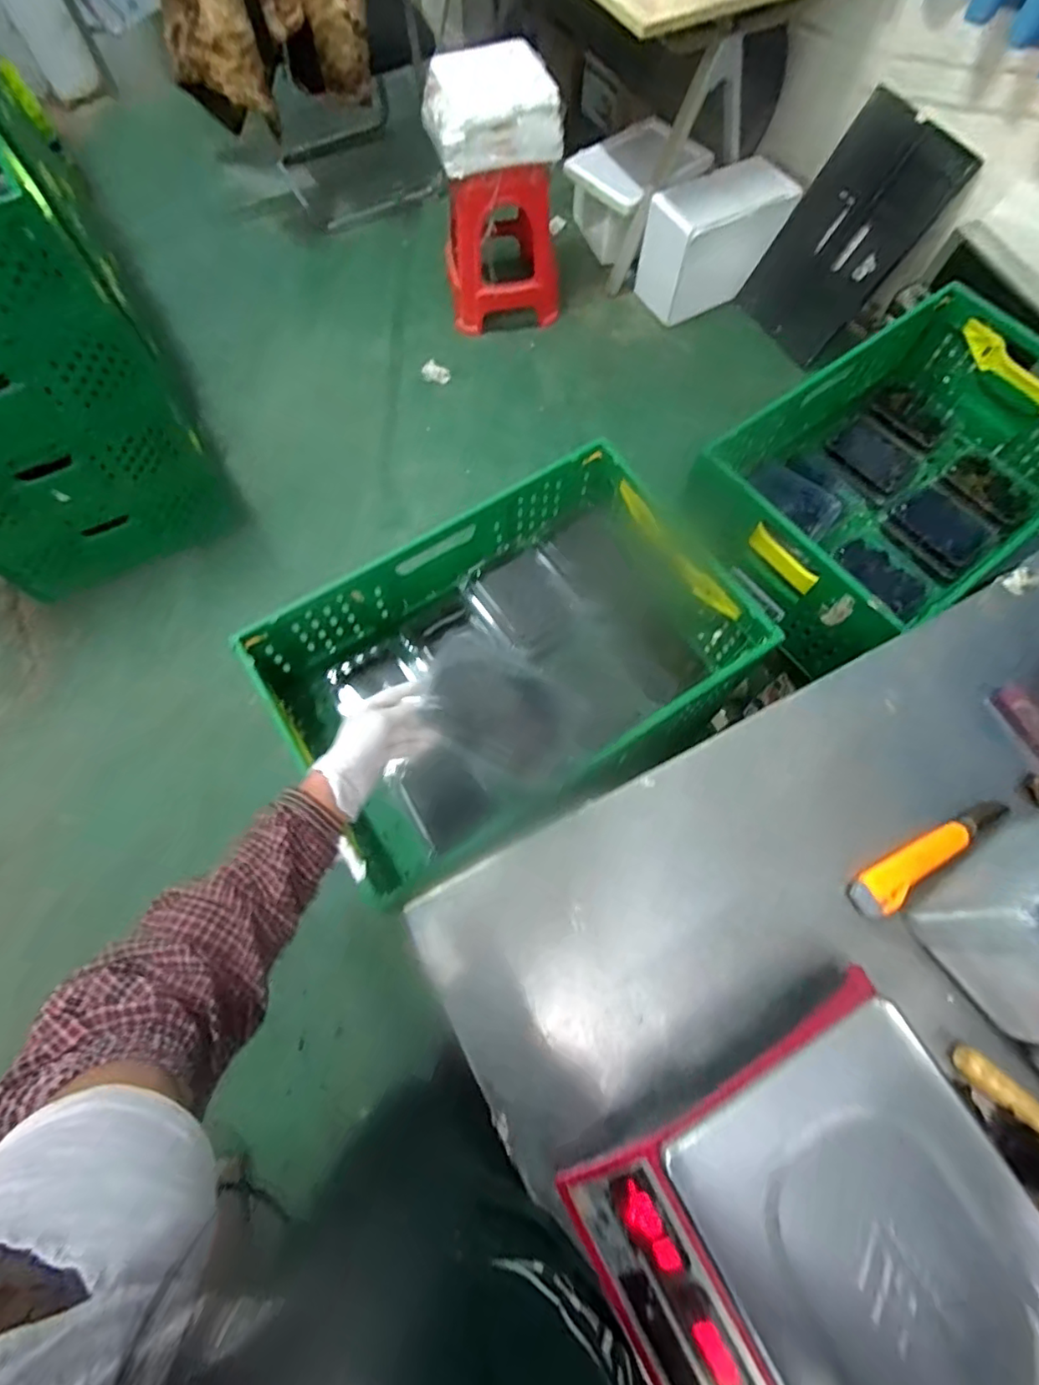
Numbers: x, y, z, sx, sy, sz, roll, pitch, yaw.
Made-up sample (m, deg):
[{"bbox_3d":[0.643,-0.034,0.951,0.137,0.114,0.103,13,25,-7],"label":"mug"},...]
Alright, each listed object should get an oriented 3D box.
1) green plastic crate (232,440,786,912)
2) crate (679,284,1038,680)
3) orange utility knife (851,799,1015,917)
[{"bbox_3d":[-0.012,-0.035,0.827,0.606,0.209,0.416,-31,74,-11],"label":"green plastic crate"},{"bbox_3d":[0.651,-0.372,0.988,0.692,0.226,0.406,-36,75,-12],"label":"crate"},{"bbox_3d":[0.428,0.165,0.593,0.204,0.018,0.041,-33,74,-11],"label":"orange utility knife"}]

